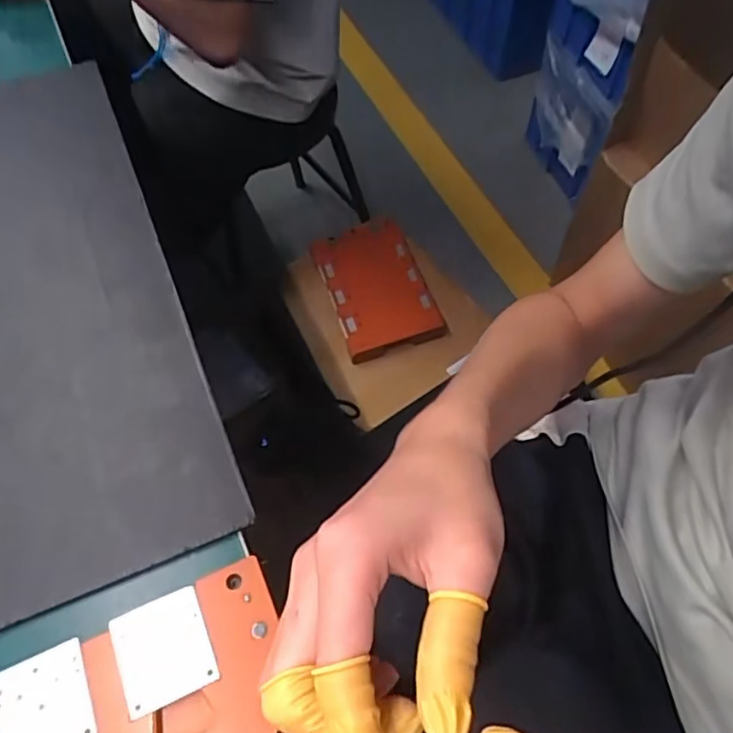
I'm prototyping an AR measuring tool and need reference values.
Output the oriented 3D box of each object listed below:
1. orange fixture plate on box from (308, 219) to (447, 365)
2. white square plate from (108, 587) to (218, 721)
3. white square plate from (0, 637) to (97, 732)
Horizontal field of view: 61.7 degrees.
[{"bbox_3d":[0.017,-0.154,1.116,0.176,0.036,0.270,-17,61,-9],"label":"orange fixture plate on box"},{"bbox_3d":[-0.101,0.140,0.305,0.044,0.004,0.048,-20,63,-12],"label":"white square plate"},{"bbox_3d":[-0.155,0.162,0.293,0.044,0.004,0.047,-20,63,-12],"label":"white square plate"}]

